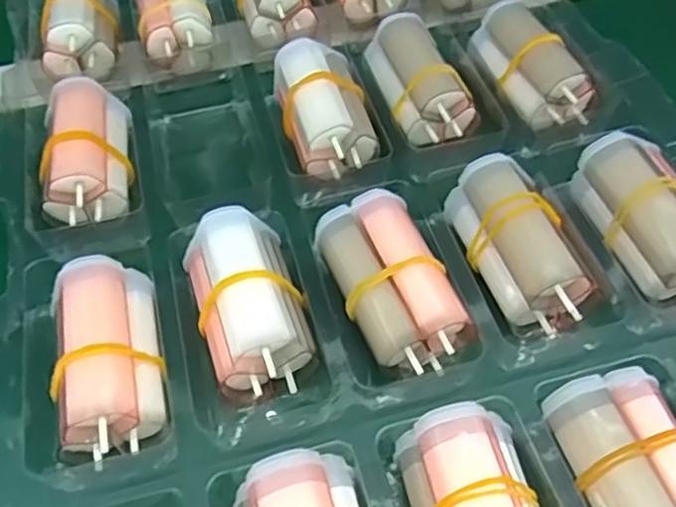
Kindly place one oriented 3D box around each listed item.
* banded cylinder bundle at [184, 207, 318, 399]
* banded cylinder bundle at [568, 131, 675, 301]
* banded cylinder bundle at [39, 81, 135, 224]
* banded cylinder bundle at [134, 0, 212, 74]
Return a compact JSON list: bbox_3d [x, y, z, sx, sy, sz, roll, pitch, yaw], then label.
[{"bbox_3d":[-0.033,0.015,0.241,0.036,0.024,0.067,-17,54,-10],"label":"banded cylinder bundle"},{"bbox_3d":[0.121,-0.015,0.254,0.033,0.026,0.067,-14,53,-7],"label":"banded cylinder bundle"},{"bbox_3d":[-0.107,-0.045,0.288,0.029,0.023,0.068,-9,53,-4],"label":"banded cylinder bundle"},{"bbox_3d":[-0.086,-0.126,0.350,0.036,0.024,0.068,-12,53,-6],"label":"banded cylinder bundle"}]

